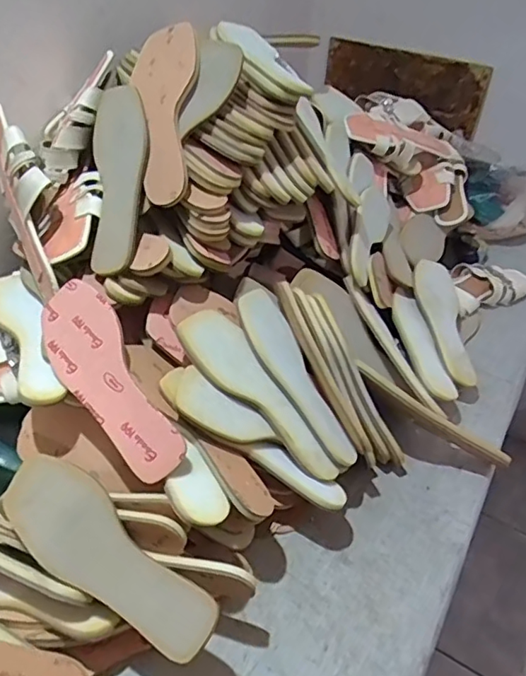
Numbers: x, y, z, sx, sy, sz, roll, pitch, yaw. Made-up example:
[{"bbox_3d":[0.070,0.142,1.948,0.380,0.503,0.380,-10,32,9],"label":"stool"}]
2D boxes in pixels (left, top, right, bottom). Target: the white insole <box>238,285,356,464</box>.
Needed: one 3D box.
[{"bbox_3d":[0.037,0.048,0.657,0.070,0.014,0.234,-16,74,-41],"label":"white insole"}]

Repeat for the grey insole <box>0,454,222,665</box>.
[{"bbox_3d":[-0.148,0.202,0.509,0.238,0.011,0.079,35,71,16],"label":"grey insole"}]

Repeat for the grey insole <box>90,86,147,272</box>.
[{"bbox_3d":[-0.175,-0.190,0.646,0.082,0.009,0.231,-3,81,27],"label":"grey insole"}]

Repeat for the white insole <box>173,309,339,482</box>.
[{"bbox_3d":[-0.001,0.067,0.629,0.242,0.013,0.072,47,50,-4],"label":"white insole"}]

